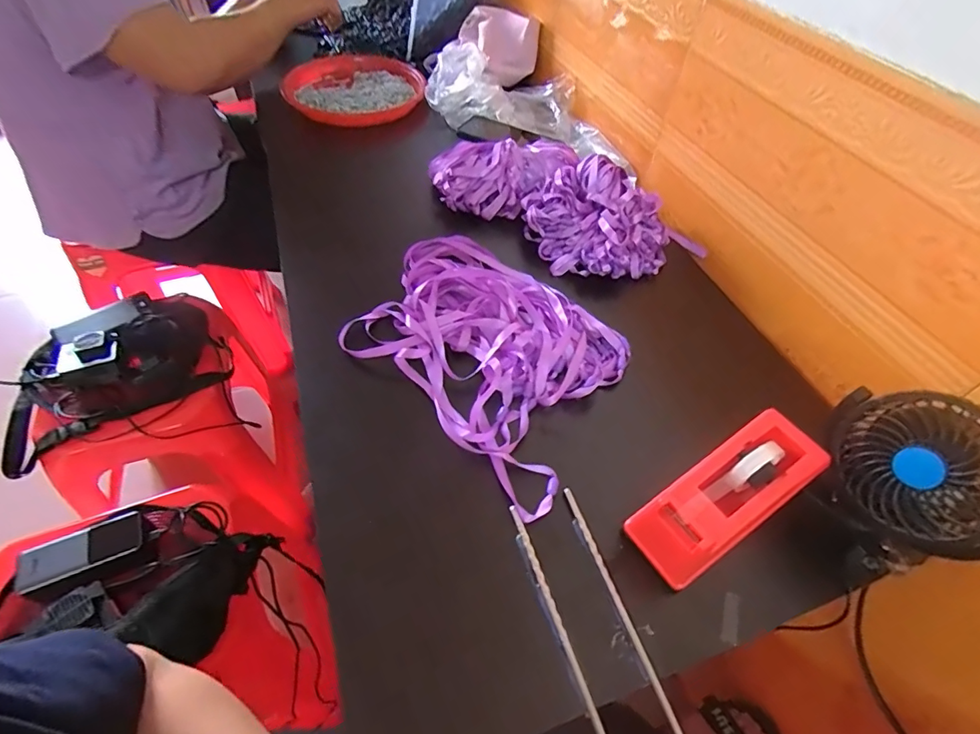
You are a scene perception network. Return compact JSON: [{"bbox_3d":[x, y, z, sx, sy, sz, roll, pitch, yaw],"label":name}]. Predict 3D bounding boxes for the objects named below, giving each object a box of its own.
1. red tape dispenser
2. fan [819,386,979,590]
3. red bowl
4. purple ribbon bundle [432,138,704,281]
[{"bbox_3d":[0.184,0.094,0.377,0.157,0.060,0.059,-33,59,-12],"label":"red tape dispenser"},{"bbox_3d":[0.305,0.085,0.365,0.065,0.128,0.118,-10,52,-11],"label":"fan"},{"bbox_3d":[-0.240,-0.499,0.870,0.232,0.055,0.235,-10,52,-11],"label":"red bowl"},{"bbox_3d":[0.089,-0.222,0.639,0.332,0.075,0.182,39,58,25],"label":"purple ribbon bundle"}]

